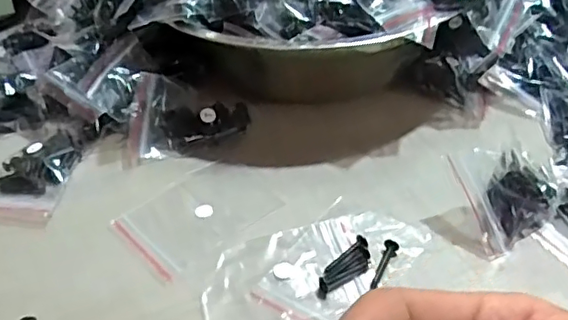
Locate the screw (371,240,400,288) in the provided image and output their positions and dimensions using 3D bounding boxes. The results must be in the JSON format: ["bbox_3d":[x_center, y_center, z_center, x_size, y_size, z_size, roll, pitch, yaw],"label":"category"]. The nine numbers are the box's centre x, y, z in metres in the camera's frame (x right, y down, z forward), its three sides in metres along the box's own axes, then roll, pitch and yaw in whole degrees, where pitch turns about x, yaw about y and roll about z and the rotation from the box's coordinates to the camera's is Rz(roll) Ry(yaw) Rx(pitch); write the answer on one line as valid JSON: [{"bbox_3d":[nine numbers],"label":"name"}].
[{"bbox_3d":[0.053,0.054,0.302,0.007,0.006,0.031,15,43,21],"label":"screw"}]

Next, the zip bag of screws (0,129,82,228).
[{"bbox_3d":[-0.165,0.008,0.366,0.054,0.015,0.076,1,40,5],"label":"zip bag of screws"}]

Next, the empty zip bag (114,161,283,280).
[{"bbox_3d":[-0.050,0.030,0.343,0.087,0.004,0.061,-31,47,-29],"label":"empty zip bag"}]

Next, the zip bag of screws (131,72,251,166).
[{"bbox_3d":[-0.065,-0.032,0.393,0.081,0.033,0.052,-9,40,-6],"label":"zip bag of screws"}]

